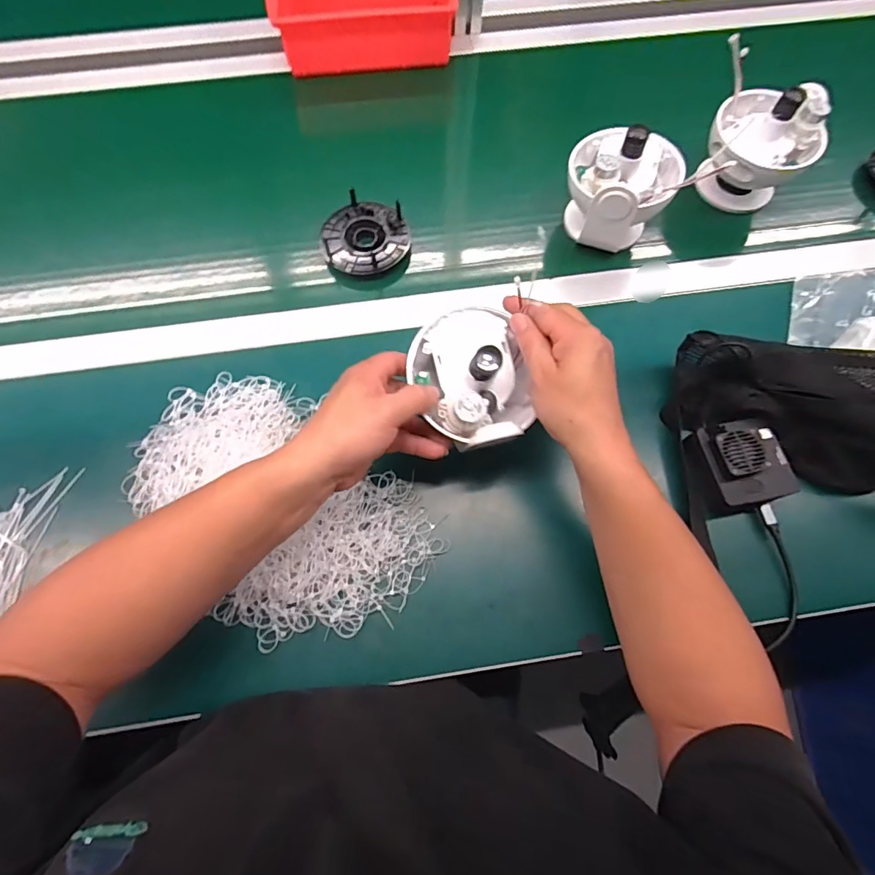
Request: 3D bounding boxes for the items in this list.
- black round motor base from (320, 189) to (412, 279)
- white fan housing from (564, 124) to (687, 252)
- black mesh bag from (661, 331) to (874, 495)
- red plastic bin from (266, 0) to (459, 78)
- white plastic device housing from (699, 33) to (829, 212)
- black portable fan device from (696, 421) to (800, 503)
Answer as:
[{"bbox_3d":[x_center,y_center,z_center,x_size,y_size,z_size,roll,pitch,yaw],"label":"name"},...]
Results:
[{"bbox_3d":[-0.084,-0.234,0.548,0.098,0.026,0.095,0,72,1],"label":"black round motor base"},{"bbox_3d":[0.198,-0.280,0.517,0.112,0.100,0.112,19,73,7],"label":"white fan housing"},{"bbox_3d":[0.388,-0.025,0.425,0.323,0.090,0.128,18,73,6],"label":"black mesh bag"},{"bbox_3d":[-0.101,-0.601,0.648,0.242,0.068,0.169,-4,72,0],"label":"red plastic bin"},{"bbox_3d":[0.366,-0.346,0.544,0.098,0.108,0.132,-9,72,-2],"label":"white plastic device housing"},{"bbox_3d":[0.288,0.023,0.439,0.067,0.036,0.078,-12,72,-3],"label":"black portable fan device"}]

